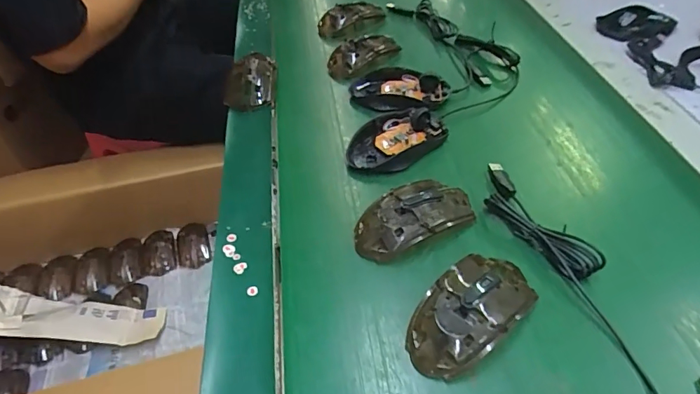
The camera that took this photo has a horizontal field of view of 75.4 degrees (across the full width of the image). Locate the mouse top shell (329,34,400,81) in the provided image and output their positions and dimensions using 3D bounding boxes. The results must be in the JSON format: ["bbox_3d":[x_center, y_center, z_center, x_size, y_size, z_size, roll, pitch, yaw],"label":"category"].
[{"bbox_3d":[0.021,-0.185,0.583,0.097,0.034,0.046,-26,49,-21],"label":"mouse top shell"}]

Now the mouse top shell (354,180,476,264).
[{"bbox_3d":[0.054,0.016,0.386,0.105,0.030,0.053,-26,49,-21],"label":"mouse top shell"}]

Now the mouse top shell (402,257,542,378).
[{"bbox_3d":[0.087,0.077,0.322,0.057,0.030,0.110,32,55,30],"label":"mouse top shell"}]

